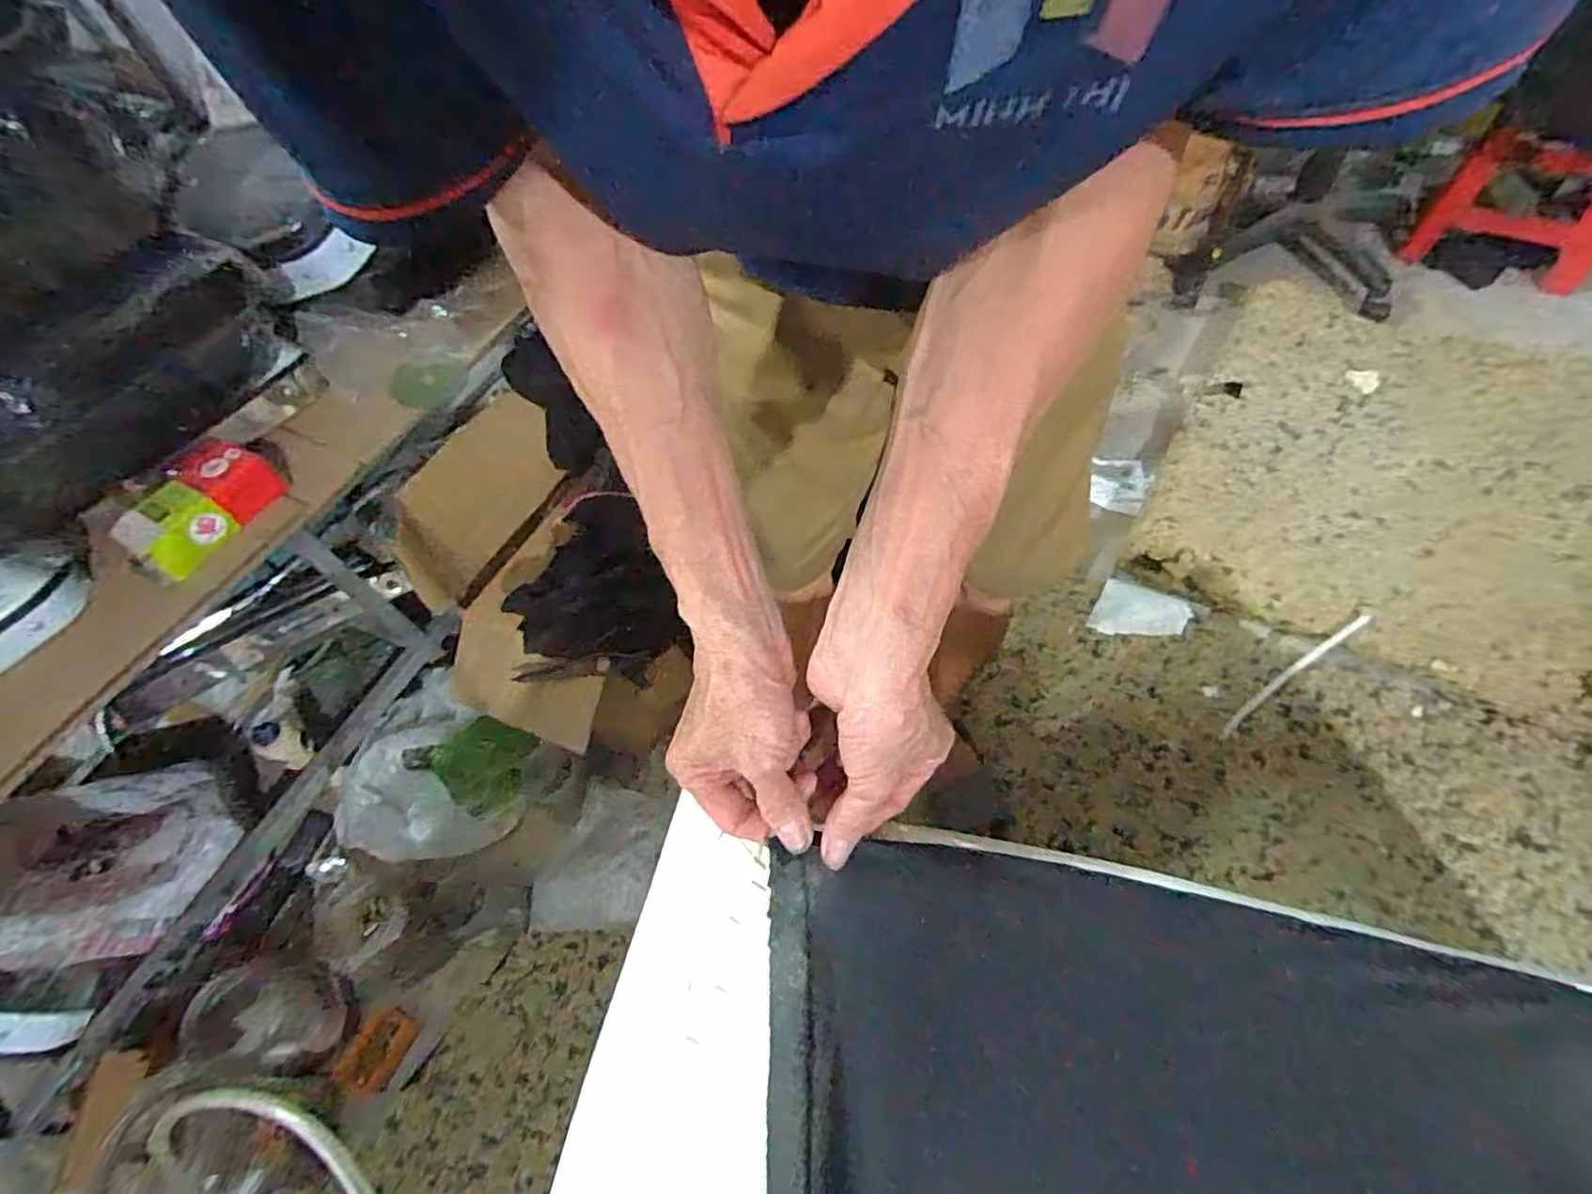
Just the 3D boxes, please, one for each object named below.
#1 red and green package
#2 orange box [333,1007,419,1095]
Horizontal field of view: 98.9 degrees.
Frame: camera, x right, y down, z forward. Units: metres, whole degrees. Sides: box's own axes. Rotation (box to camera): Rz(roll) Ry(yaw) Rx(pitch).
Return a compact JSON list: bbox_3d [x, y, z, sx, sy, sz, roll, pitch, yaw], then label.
[{"bbox_3d":[-0.695,-0.115,0.788,0.105,0.062,0.184,13,59,18],"label":"red and green package"},{"bbox_3d":[-0.604,0.655,0.984,0.077,0.009,0.106,21,49,4],"label":"orange box"}]

